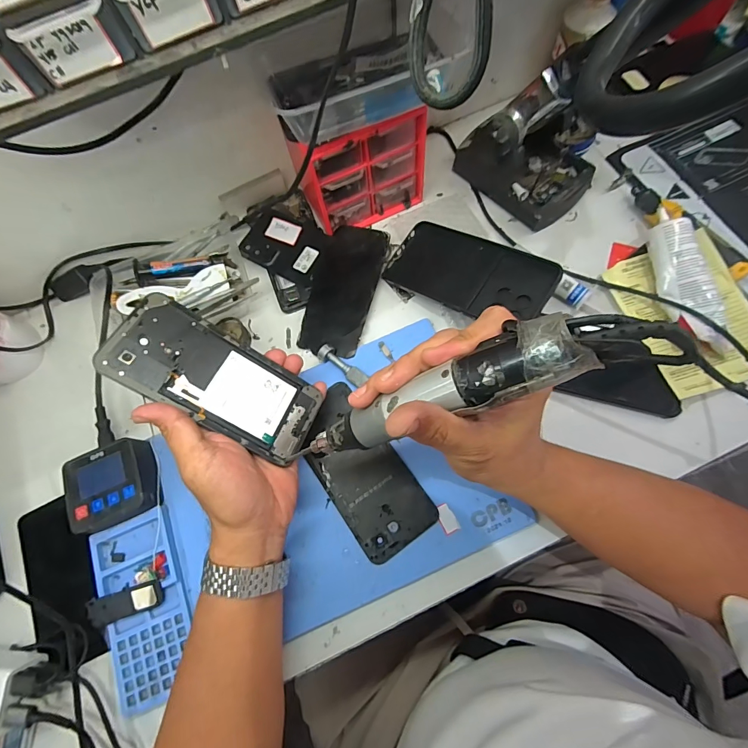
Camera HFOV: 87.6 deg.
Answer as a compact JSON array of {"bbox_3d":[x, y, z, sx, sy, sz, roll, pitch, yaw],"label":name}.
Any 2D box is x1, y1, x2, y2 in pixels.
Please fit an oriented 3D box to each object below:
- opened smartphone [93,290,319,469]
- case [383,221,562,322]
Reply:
[{"bbox_3d":[-0.123,0.006,0.317,0.162,0.004,0.073,34,59,-17],"label":"opened smartphone"},{"bbox_3d":[0.095,-0.105,0.403,0.169,0.008,0.082,31,84,29],"label":"case"}]

